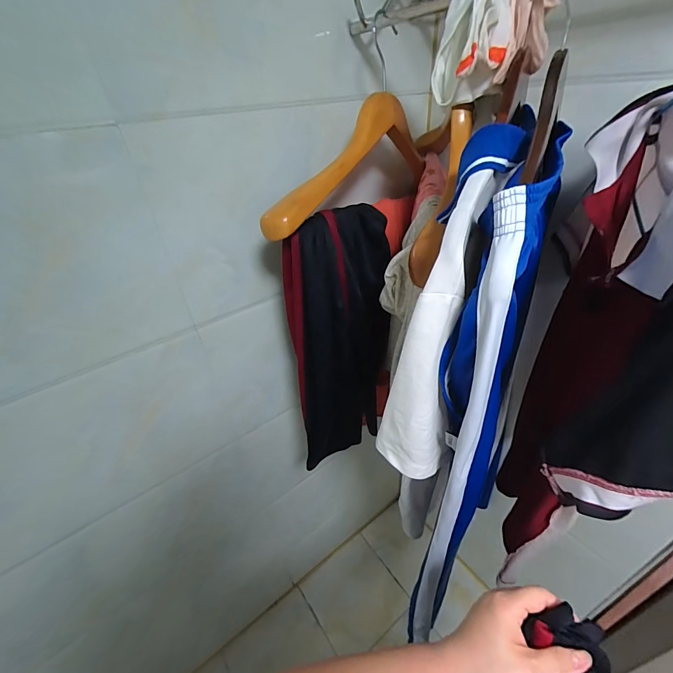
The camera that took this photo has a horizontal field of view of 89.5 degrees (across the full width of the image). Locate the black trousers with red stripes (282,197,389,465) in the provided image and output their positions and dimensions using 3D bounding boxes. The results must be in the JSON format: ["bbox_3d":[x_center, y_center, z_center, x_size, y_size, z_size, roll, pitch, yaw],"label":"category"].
[{"bbox_3d":[0.019,0.016,0.614,0.239,0.433,0.087,-29,42,-30],"label":"black trousers with red stripes"}]

